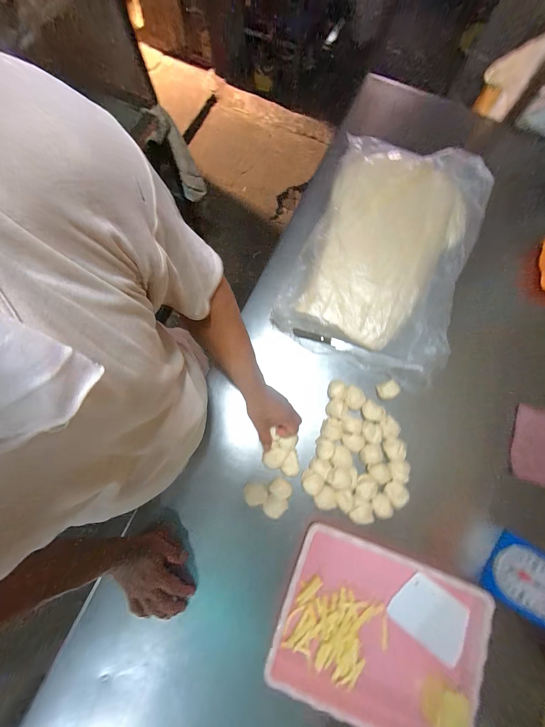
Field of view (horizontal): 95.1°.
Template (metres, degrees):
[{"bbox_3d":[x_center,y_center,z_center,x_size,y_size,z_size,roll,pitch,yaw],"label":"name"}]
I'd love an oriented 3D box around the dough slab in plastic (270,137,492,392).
[{"bbox_3d":[0.288,-0.287,0.623,0.398,0.083,0.614,22,78,4],"label":"dough slab in plastic"}]

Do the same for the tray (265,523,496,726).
[{"bbox_3d":[0.206,0.515,0.465,0.379,0.033,0.297,18,78,3],"label":"tray"}]

